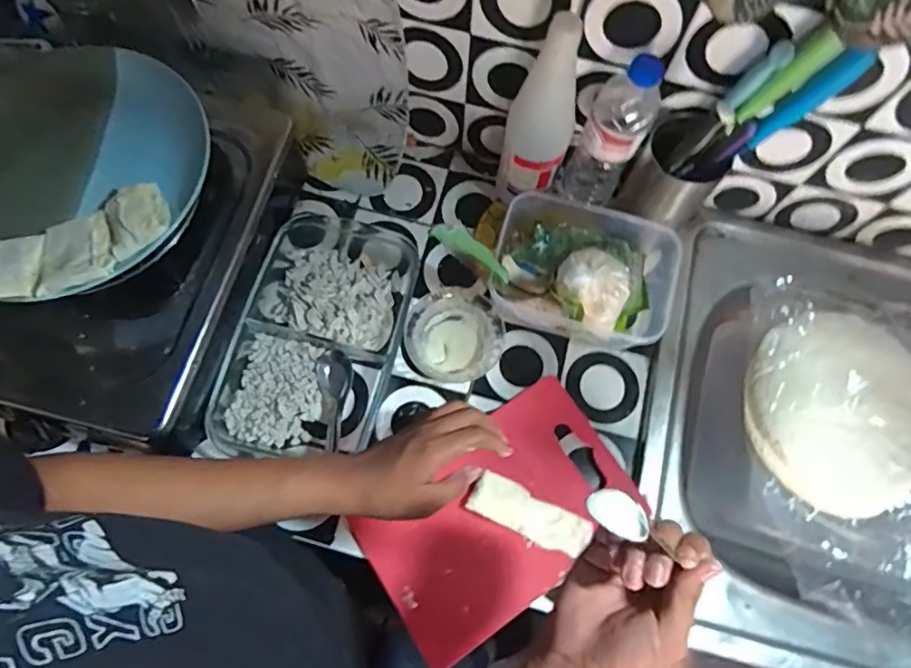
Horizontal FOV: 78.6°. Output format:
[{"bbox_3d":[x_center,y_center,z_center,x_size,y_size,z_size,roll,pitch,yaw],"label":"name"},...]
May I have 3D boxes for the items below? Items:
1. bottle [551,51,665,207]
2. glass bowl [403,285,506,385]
[{"bbox_3d":[0.166,-0.214,0.616,0.069,0.214,0.069,27,73,7],"label":"bottle"},{"bbox_3d":[-0.002,0.002,0.642,0.106,0.050,0.113,1,71,-2],"label":"glass bowl"}]

